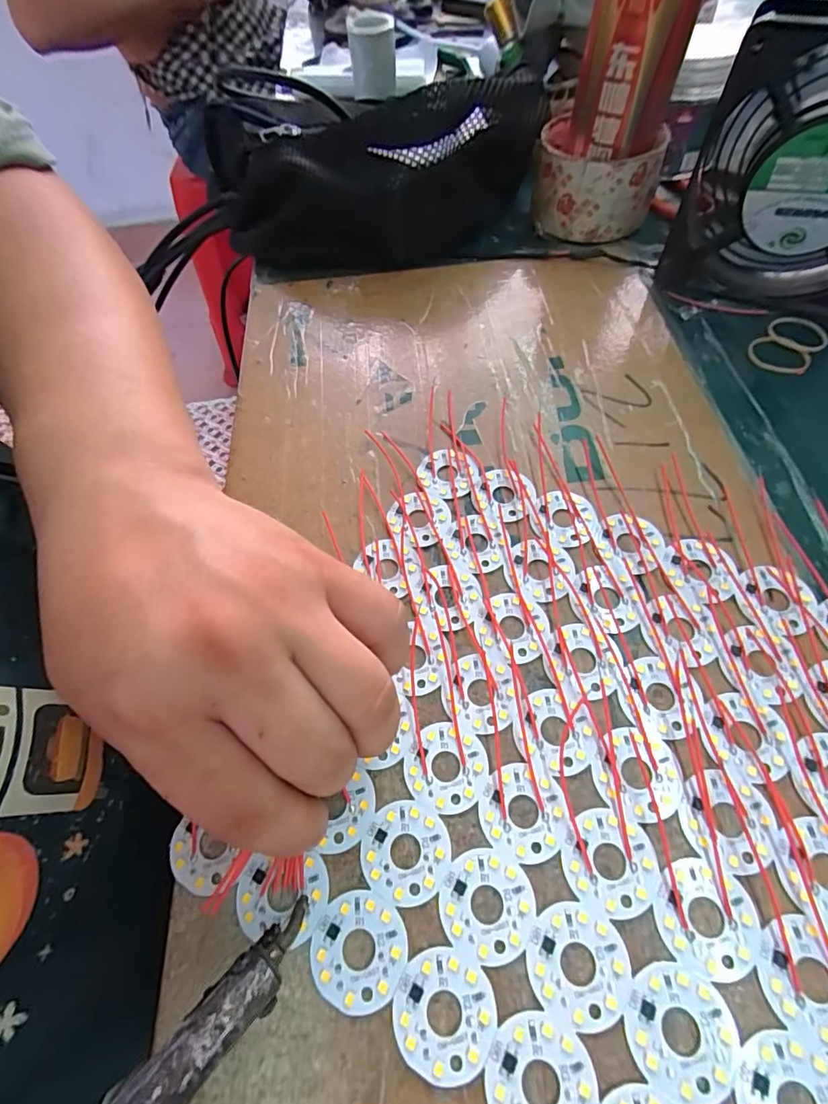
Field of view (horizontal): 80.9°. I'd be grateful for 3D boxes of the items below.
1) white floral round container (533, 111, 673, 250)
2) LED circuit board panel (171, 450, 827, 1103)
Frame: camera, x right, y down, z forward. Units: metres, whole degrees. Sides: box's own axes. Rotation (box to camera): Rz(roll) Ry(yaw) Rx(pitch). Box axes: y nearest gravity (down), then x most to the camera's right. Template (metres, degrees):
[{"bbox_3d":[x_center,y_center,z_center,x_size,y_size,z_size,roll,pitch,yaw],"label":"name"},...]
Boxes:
[{"bbox_3d":[0.127,-0.261,0.341,0.079,0.048,0.079,12,62,11],"label":"white floral round container"},{"bbox_3d":[0.054,0.069,0.183,0.201,0.004,0.207,23,65,17],"label":"LED circuit board panel"}]

